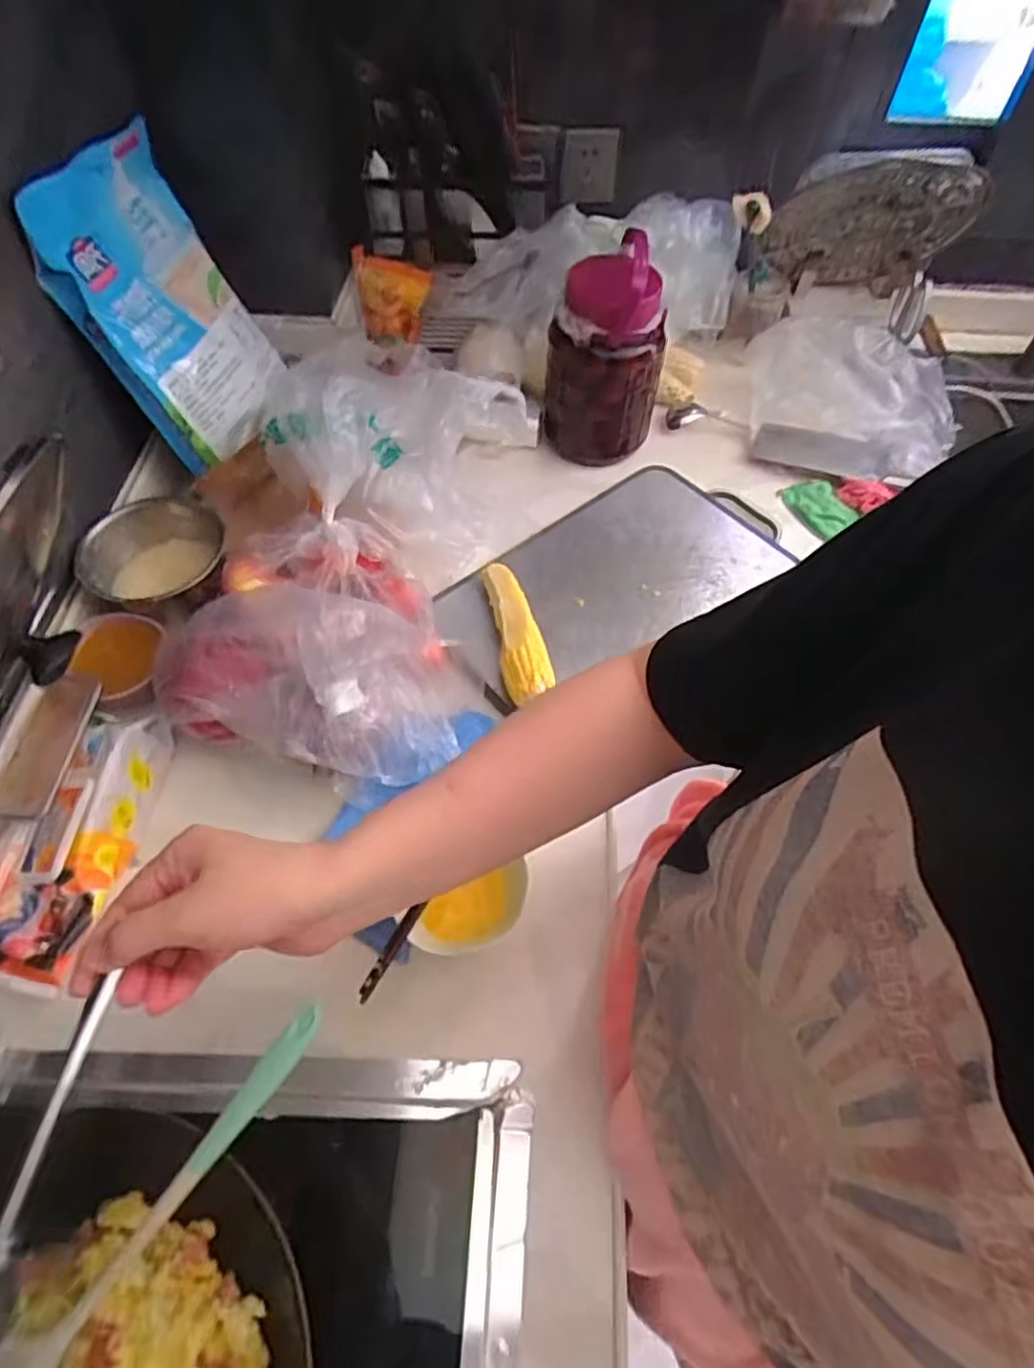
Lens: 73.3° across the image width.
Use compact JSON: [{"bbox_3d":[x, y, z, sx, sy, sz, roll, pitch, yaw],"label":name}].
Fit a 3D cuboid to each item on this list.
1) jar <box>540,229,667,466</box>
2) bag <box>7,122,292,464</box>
[{"bbox_3d":[0.115,-0.417,0.886,0.137,0.241,0.122,13,58,7],"label":"jar"},{"bbox_3d":[-0.401,-0.438,0.809,0.047,0.296,0.245,-6,48,26],"label":"bag"}]

